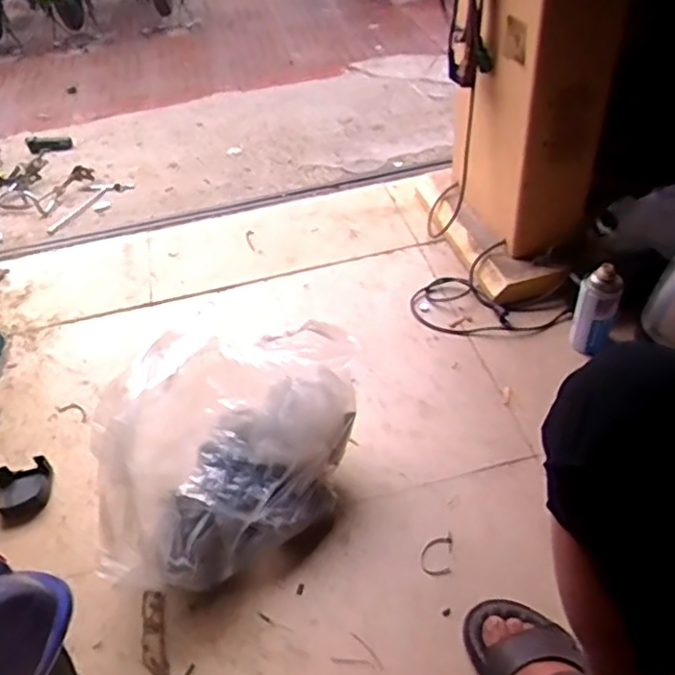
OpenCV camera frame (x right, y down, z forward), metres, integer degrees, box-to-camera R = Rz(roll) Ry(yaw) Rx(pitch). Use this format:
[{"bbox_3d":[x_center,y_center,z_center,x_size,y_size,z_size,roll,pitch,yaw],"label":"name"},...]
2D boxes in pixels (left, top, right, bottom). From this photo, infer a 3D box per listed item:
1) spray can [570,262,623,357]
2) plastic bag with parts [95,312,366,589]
[{"bbox_3d":[0.438,-0.043,1.083,0.066,0.164,0.050,18,50,22],"label":"spray can"},{"bbox_3d":[-0.160,0.149,0.906,0.409,0.194,0.262,-28,49,-20],"label":"plastic bag with parts"}]

